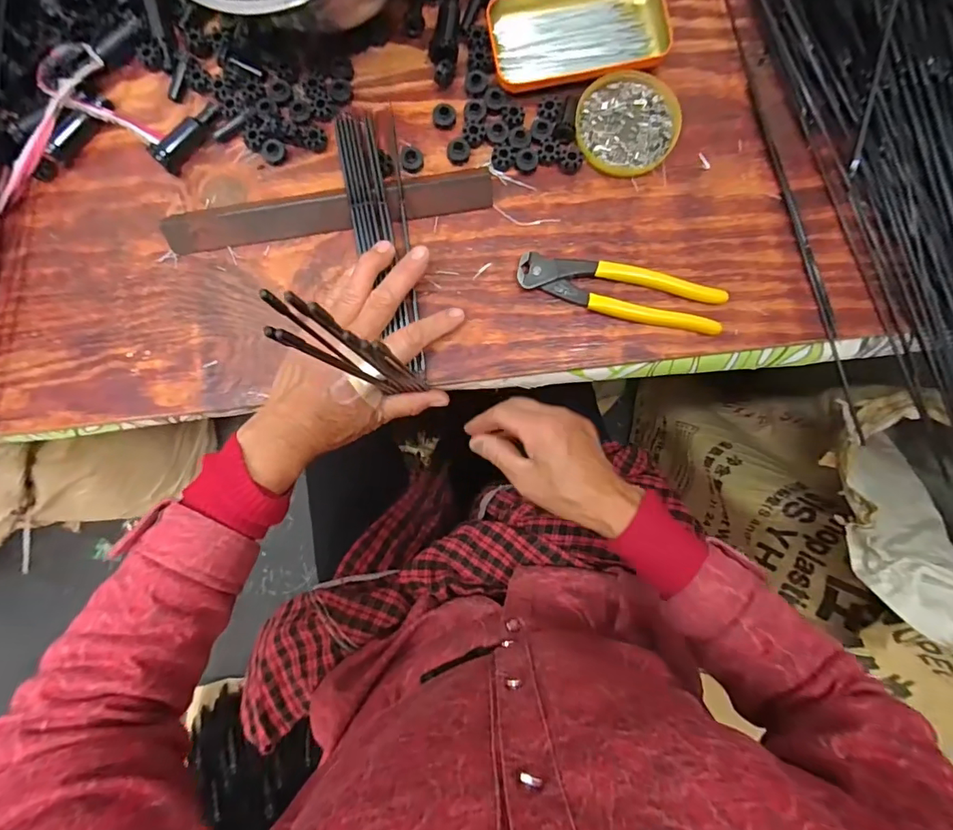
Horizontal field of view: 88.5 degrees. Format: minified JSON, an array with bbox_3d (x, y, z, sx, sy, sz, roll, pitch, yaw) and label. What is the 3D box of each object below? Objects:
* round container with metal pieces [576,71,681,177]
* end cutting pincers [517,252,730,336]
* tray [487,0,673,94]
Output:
[{"bbox_3d":[0.123,-0.238,0.399,0.080,0.010,0.080,0,86,2],"label":"round container with metal pieces"},{"bbox_3d":[0.114,-0.098,0.389,0.161,0.015,0.037,13,86,2],"label":"end cutting pincers"},{"bbox_3d":[0.083,-0.315,0.399,0.141,0.016,0.079,-10,86,1],"label":"tray"}]

